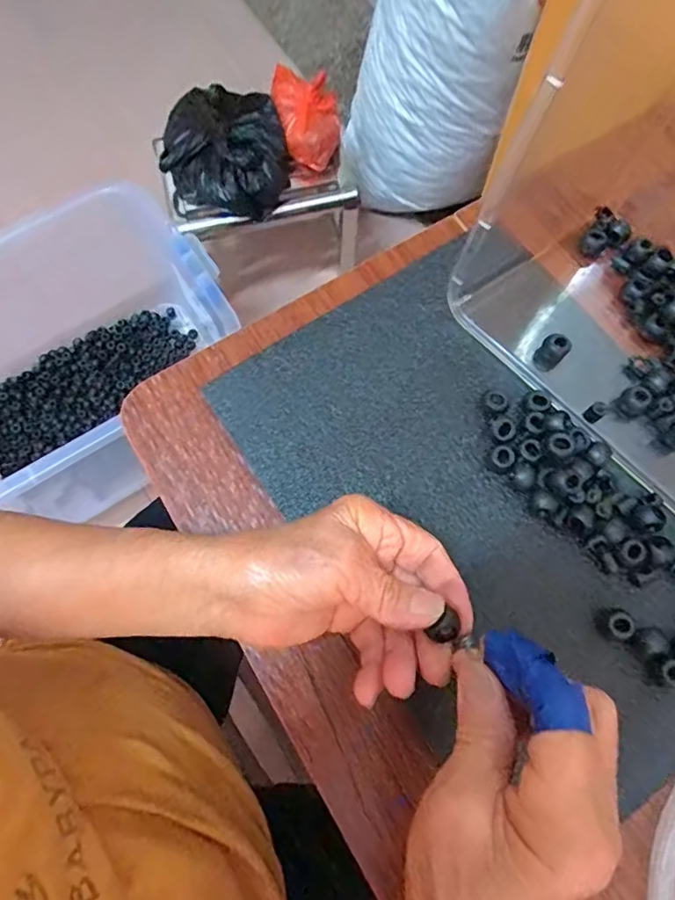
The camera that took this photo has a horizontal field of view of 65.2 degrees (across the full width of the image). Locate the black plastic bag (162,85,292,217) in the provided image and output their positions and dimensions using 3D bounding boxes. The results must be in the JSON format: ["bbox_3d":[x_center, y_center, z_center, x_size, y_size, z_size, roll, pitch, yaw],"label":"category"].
[{"bbox_3d":[-0.170,-0.445,0.784,0.183,0.107,0.202,-15,74,-3],"label":"black plastic bag"}]

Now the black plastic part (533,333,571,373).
[{"bbox_3d":[0.139,-0.063,0.344,0.020,0.018,0.016,-41,77,-10],"label":"black plastic part"}]

